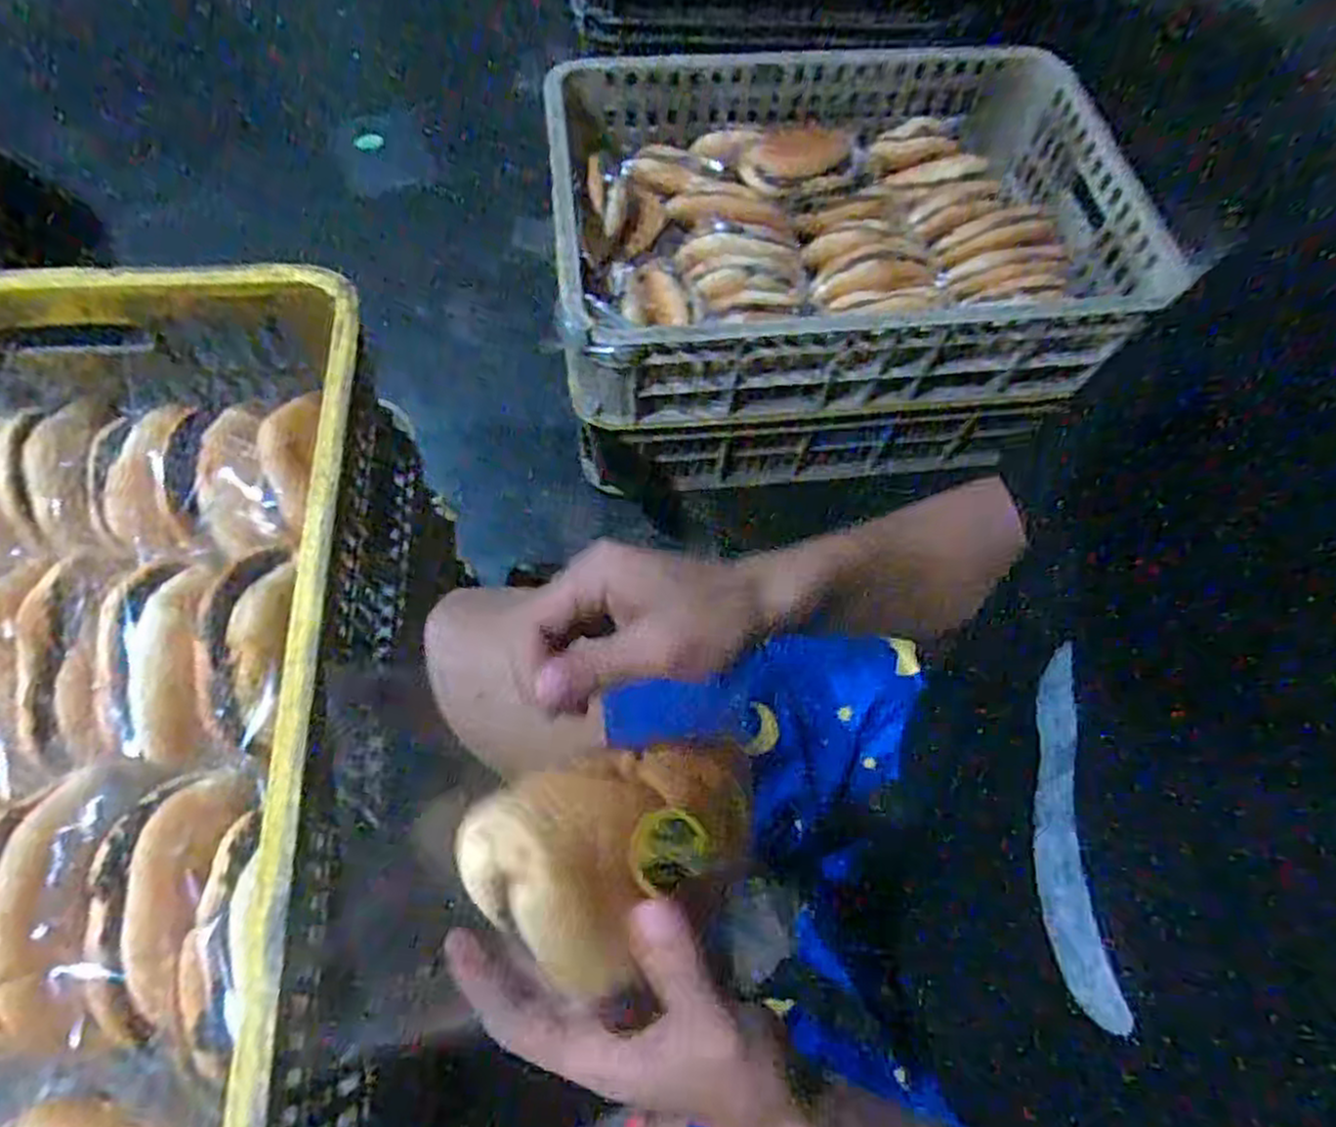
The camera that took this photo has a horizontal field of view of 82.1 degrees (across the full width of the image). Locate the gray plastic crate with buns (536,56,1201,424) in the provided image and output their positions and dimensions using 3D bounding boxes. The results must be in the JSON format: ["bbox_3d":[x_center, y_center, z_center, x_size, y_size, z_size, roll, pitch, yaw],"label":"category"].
[{"bbox_3d":[0.187,-0.395,0.868,0.615,0.140,0.469,-5,63,-6],"label":"gray plastic crate with buns"}]

